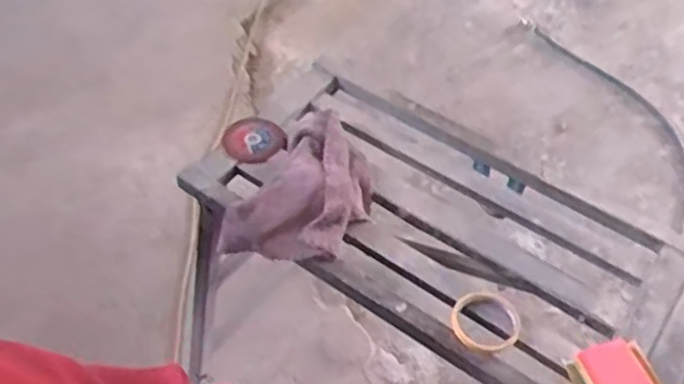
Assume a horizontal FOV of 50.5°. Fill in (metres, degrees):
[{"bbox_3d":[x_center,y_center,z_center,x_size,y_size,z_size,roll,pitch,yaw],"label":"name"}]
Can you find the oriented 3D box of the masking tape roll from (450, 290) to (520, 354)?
[{"bbox_3d":[0.184,0.167,0.935,0.091,0.021,0.088,2,45,-3],"label":"masking tape roll"}]

